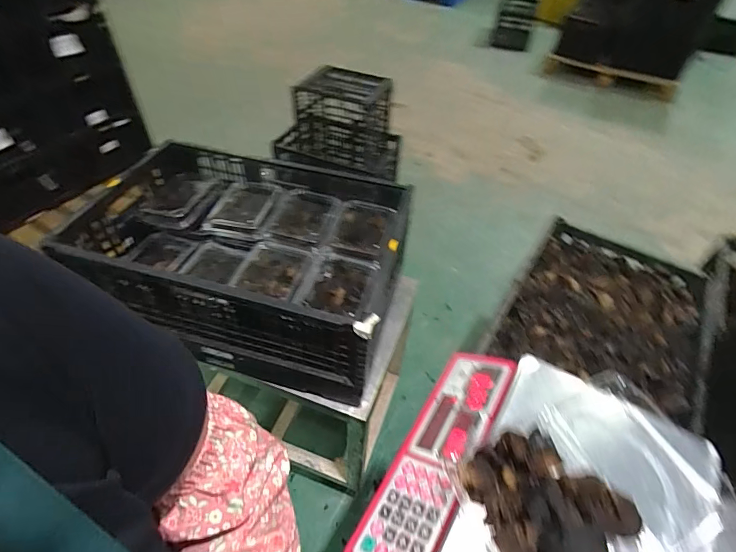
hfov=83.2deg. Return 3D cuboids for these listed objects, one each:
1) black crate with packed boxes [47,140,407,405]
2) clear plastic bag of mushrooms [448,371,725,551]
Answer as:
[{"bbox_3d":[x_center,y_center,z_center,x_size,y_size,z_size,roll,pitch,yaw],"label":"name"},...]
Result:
[{"bbox_3d":[-0.252,-0.042,0.905,0.630,0.252,0.400,14,48,10],"label":"black crate with packed boxes"},{"bbox_3d":[0.230,0.200,0.405,0.270,0.056,0.175,-20,52,-21],"label":"clear plastic bag of mushrooms"}]

